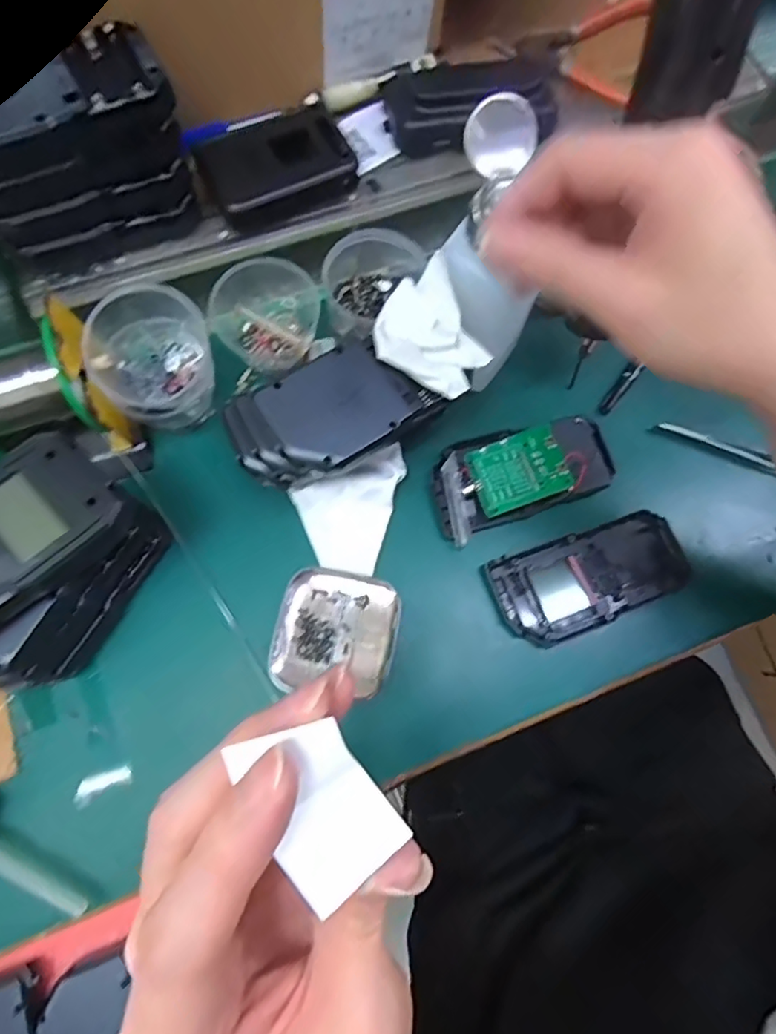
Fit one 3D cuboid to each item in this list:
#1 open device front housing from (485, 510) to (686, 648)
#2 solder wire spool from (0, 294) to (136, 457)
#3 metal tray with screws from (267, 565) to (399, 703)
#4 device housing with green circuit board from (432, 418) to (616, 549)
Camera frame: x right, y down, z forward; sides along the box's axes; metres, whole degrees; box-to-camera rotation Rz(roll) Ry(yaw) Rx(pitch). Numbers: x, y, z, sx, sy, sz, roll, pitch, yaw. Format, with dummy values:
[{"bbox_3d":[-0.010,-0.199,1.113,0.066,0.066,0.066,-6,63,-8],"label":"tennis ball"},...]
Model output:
[{"bbox_3d":[0.124,0.038,0.351,0.118,0.013,0.057,-19,76,-7],"label":"open device front housing"},{"bbox_3d":[-0.203,-0.070,0.319,0.084,0.073,0.067,-20,76,-7],"label":"solder wire spool"},{"bbox_3d":[-0.031,0.067,0.335,0.070,0.007,0.069,8,74,0],"label":"metal tray with screws"},{"bbox_3d":[0.084,-0.031,0.356,0.115,0.029,0.059,-21,76,-8],"label":"device housing with green circuit board"}]

